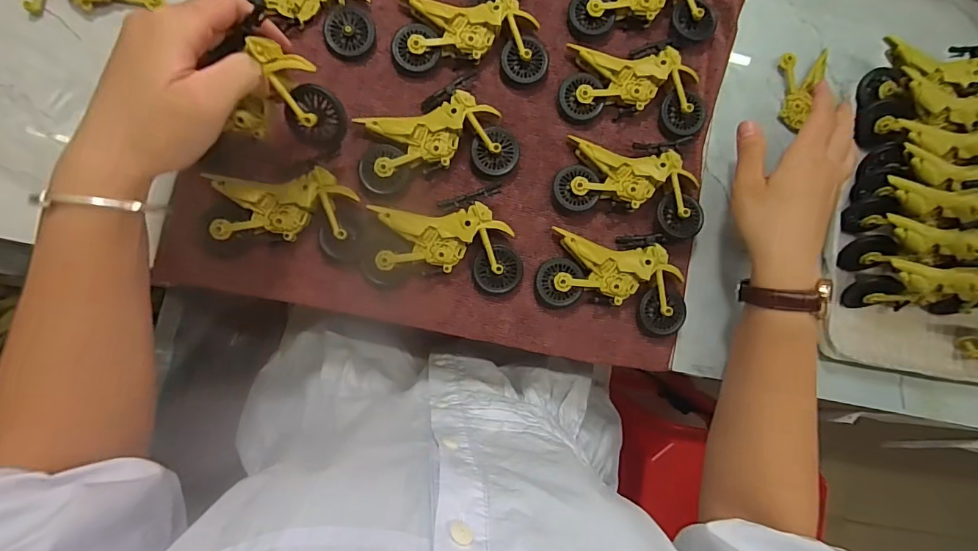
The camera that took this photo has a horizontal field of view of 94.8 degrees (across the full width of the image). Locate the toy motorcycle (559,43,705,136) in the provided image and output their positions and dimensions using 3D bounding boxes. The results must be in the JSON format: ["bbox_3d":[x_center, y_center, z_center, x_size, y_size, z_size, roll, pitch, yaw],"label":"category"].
[{"bbox_3d":[0.118,-0.153,0.360,0.115,0.021,0.066,8,87,-6],"label":"toy motorcycle"}]

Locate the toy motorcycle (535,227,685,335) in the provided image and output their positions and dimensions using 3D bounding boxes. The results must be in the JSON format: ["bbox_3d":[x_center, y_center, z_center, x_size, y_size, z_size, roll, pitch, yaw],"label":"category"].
[{"bbox_3d":[0.101,-0.001,0.348,0.116,0.021,0.070,16,86,-5],"label":"toy motorcycle"}]

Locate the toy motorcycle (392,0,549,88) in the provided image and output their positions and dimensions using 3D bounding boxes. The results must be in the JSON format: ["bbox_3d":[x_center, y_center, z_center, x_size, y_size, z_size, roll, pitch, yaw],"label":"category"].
[{"bbox_3d":[-0.015,-0.185,0.343,0.112,0.019,0.075,-5,89,-6],"label":"toy motorcycle"}]

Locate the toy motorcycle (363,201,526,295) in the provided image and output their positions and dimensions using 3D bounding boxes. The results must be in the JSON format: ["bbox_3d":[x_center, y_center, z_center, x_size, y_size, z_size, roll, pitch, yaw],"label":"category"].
[{"bbox_3d":[-0.032,-0.021,0.336,0.114,0.019,0.060,4,88,-6],"label":"toy motorcycle"}]

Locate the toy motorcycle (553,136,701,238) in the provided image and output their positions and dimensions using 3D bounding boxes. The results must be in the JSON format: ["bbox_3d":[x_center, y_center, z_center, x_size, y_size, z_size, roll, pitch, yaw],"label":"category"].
[{"bbox_3d":[0.108,-0.070,0.352,0.111,0.024,0.075,0,88,-6],"label":"toy motorcycle"}]

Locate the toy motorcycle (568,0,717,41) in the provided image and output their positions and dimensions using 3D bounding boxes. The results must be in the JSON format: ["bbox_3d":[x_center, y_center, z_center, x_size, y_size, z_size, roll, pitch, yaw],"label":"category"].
[{"bbox_3d":[0.123,-0.229,0.365,0.114,0.023,0.073,-1,88,-6],"label":"toy motorcycle"}]

